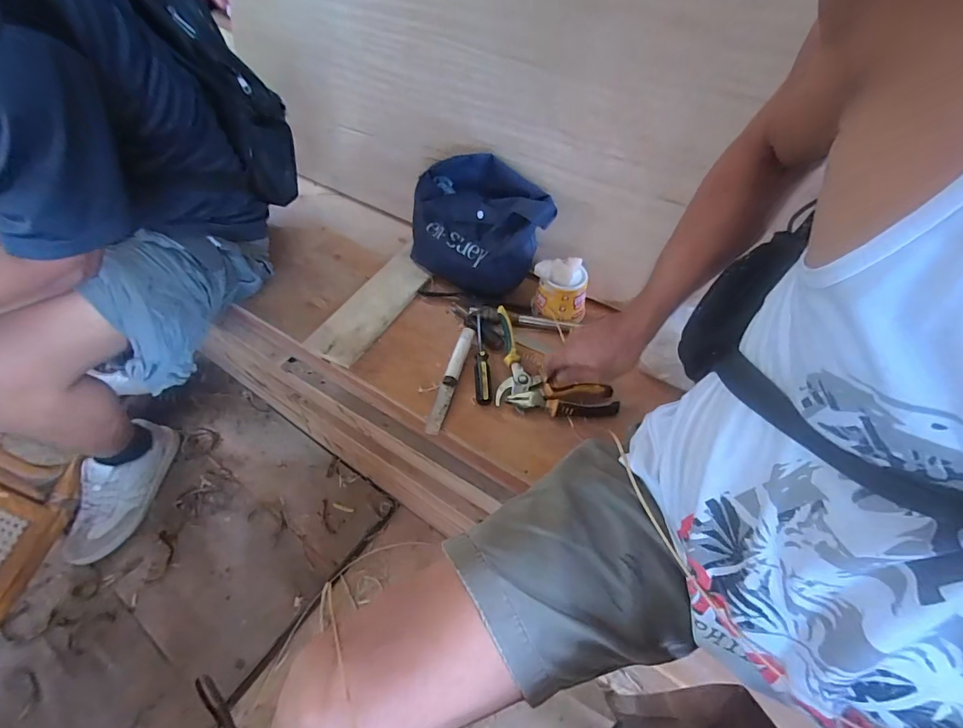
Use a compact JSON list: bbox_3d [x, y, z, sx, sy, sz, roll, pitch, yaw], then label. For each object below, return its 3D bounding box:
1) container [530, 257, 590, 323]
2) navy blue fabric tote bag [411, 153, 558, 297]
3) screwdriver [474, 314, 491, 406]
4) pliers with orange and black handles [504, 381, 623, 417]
[{"bbox_3d":[0.131,-0.122,0.728,0.084,0.085,0.068,-3,54,-5],"label":"container"},{"bbox_3d":[-0.006,-0.228,0.755,0.235,0.177,0.147,32,59,19],"label":"navy blue fabric tote bag"},{"bbox_3d":[-0.001,-0.014,0.680,0.022,0.026,0.167,-2,54,-4],"label":"screwdriver"},{"bbox_3d":[0.118,0.051,0.628,0.153,0.014,0.050,3,53,0],"label":"pliers with orange and black handles"}]

